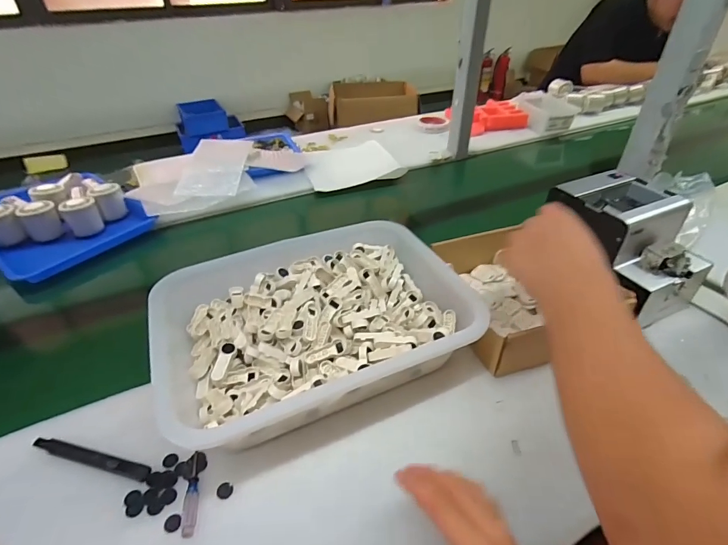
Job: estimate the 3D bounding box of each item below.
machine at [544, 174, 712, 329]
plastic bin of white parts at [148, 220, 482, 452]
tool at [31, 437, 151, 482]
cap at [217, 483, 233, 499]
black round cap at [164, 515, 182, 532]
[{"bbox_3d":[0.361,-0.038,0.560,0.135,0.140,0.183,-17,41,-19],"label":"machine"},{"bbox_3d":[-0.064,0.053,0.507,0.360,0.082,0.287,-14,40,-15],"label":"plastic bin of white parts"},{"bbox_3d":[-0.278,0.188,0.401,0.136,0.011,0.015,9,40,13],"label":"tool"},{"bbox_3d":[-0.133,0.209,0.378,0.014,0.004,0.015,-1,38,1],"label":"cap"},{"bbox_3d":[-0.174,0.227,0.357,0.017,0.004,0.014,24,45,28],"label":"black round cap"}]

